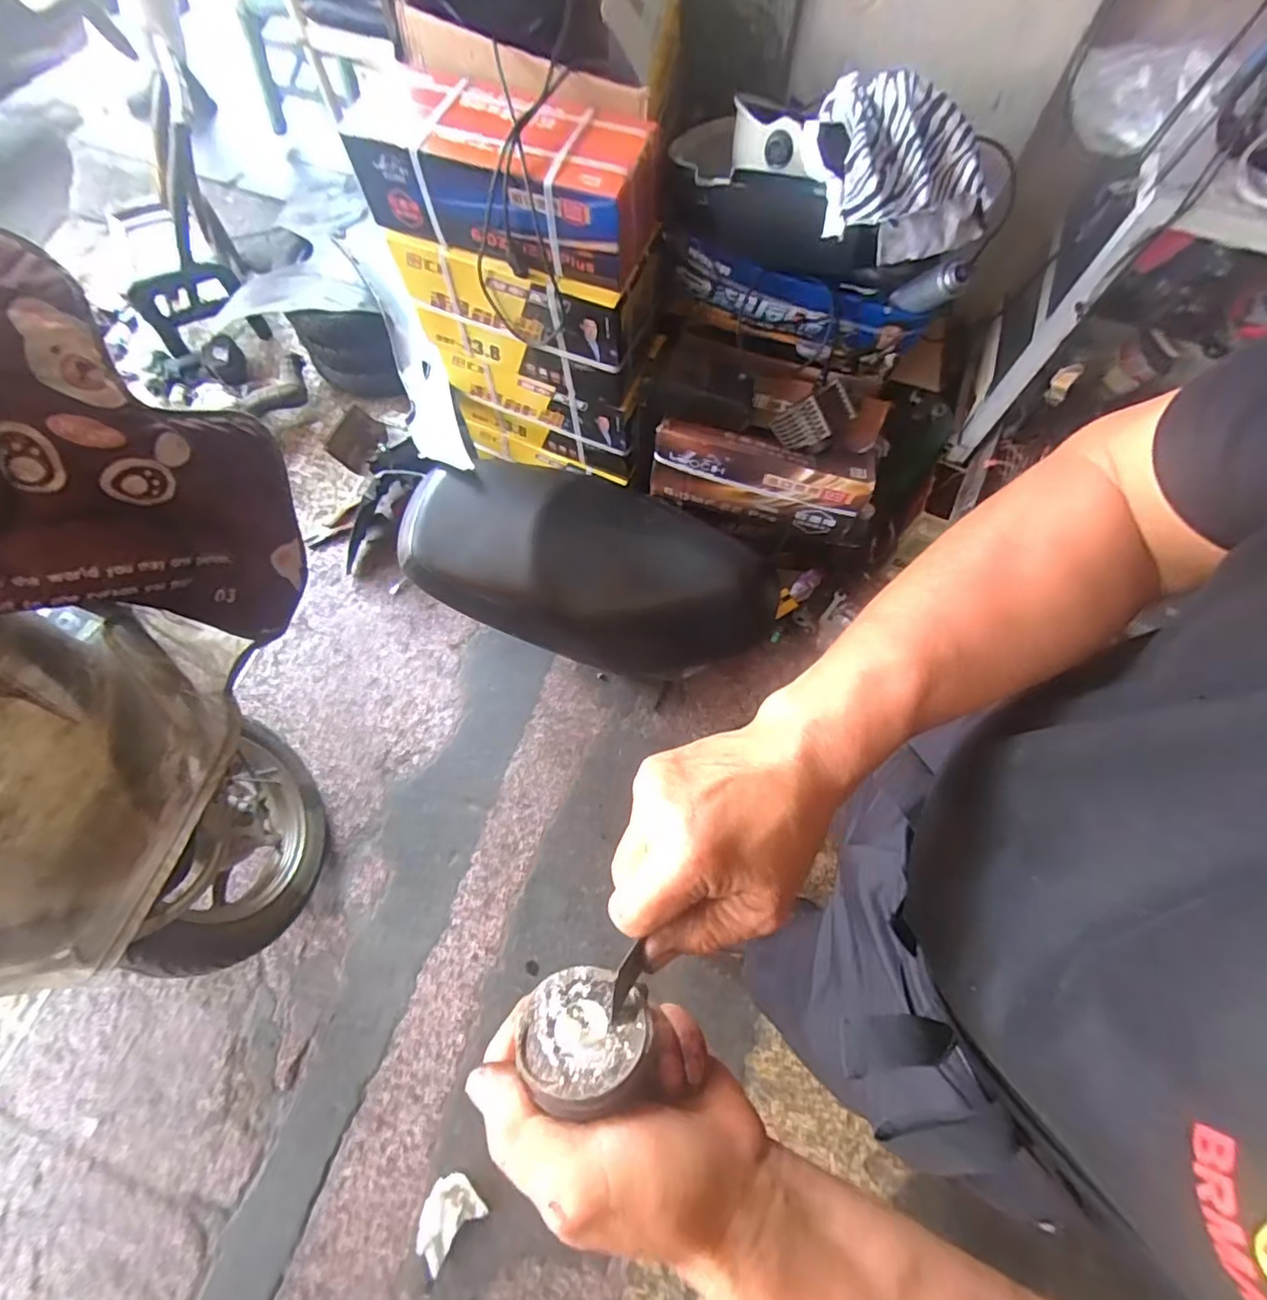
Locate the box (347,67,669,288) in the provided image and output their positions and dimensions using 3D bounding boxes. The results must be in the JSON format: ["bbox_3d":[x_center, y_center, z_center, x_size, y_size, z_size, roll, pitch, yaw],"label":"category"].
[{"bbox_3d":[-0.176,-0.681,0.864,0.403,0.141,0.180,21,72,7],"label":"box"}]

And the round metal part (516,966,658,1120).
[{"bbox_3d":[-0.019,0.162,0.244,0.051,0.028,0.051,-2,27,1],"label":"round metal part"}]

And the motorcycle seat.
[{"bbox_3d":[-0.078,-0.160,1.104,0.672,0.165,0.355,6,70,2],"label":"motorcycle seat"}]

